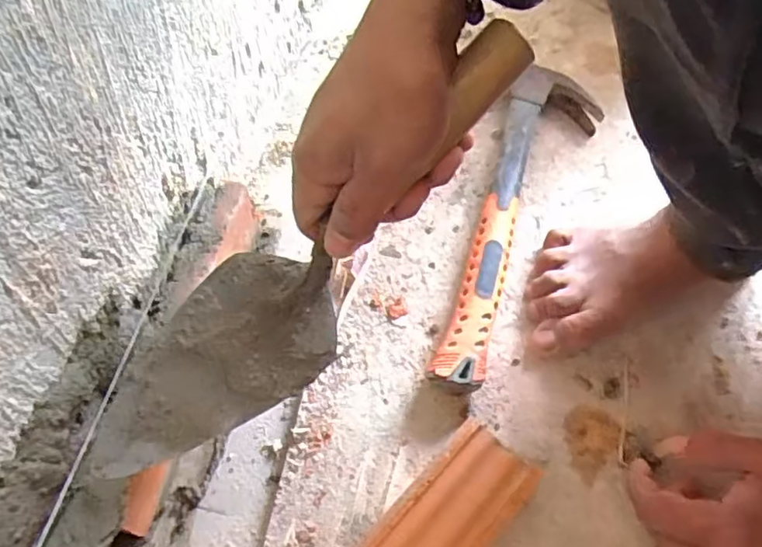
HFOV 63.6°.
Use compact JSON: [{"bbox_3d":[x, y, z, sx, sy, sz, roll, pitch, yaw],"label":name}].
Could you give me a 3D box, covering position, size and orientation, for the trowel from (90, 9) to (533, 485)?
[{"bbox_3d":[-0.041,-0.011,0.337,0.312,0.061,0.094,-44,69,11],"label":"trowel"}]

